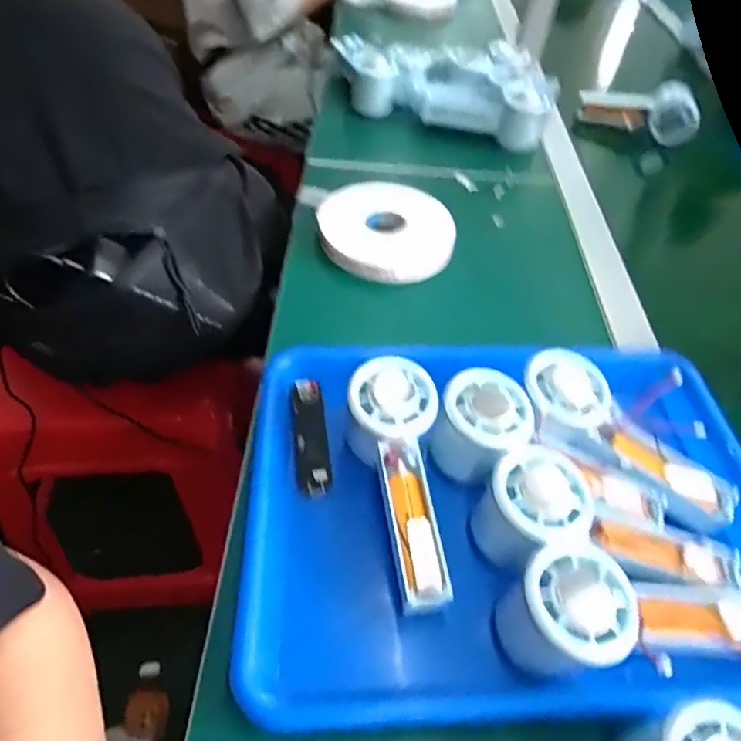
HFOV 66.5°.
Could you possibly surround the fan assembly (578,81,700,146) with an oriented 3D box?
[{"bbox_3d":[0.368,-0.361,0.781,0.146,0.051,0.068,10,49,3],"label":"fan assembly"}]

